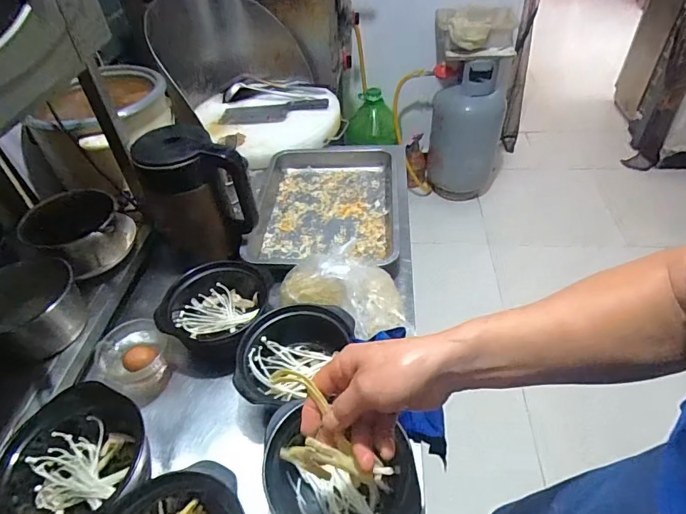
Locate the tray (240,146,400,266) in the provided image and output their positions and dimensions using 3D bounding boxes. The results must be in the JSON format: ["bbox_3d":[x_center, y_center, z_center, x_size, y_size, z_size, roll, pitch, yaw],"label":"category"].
[{"bbox_3d":[-0.039,-0.119,0.966,0.297,0.075,0.411,0,45,4],"label":"tray"}]

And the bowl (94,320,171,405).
[{"bbox_3d":[-0.320,0.156,0.690,0.111,0.062,0.103,-2,44,2],"label":"bowl"}]

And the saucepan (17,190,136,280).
[{"bbox_3d":[-0.464,-0.047,0.785,0.141,0.105,0.140,-6,44,-2],"label":"saucepan"}]

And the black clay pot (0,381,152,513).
[{"bbox_3d":[-0.340,0.255,0.562,0.164,0.085,0.151,-2,44,2],"label":"black clay pot"}]

